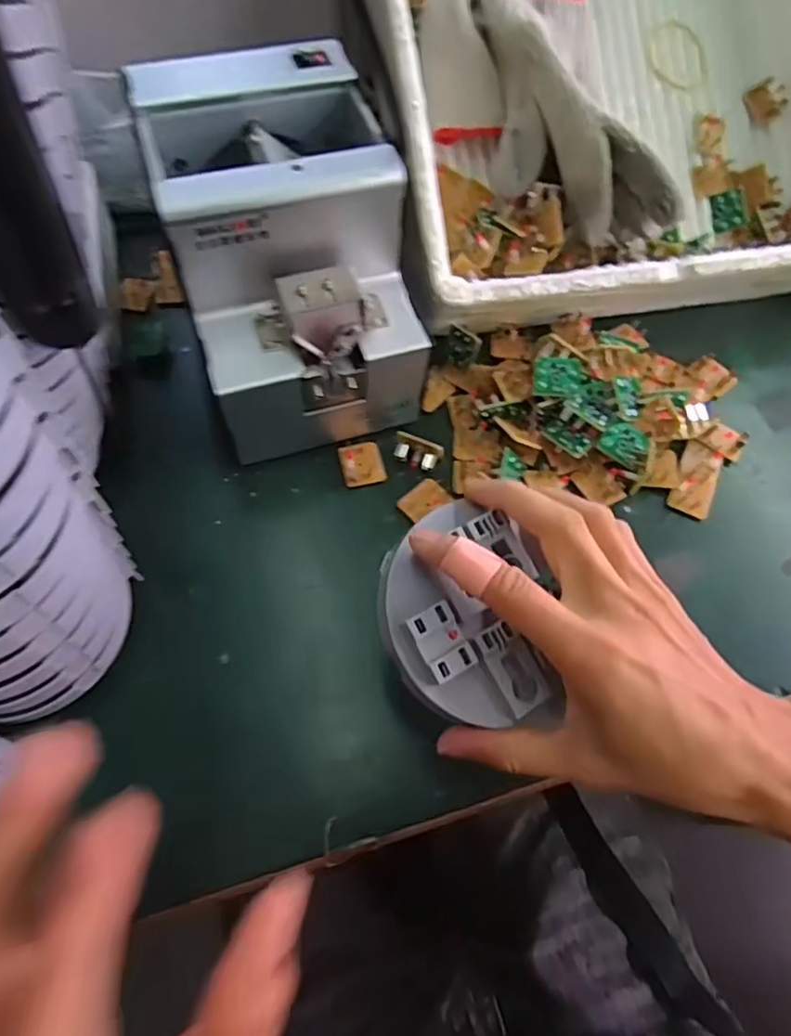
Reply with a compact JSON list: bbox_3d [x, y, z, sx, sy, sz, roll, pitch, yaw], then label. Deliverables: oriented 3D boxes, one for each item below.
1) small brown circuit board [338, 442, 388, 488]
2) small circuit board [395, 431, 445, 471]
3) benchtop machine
[{"bbox_3d":[-0.021,-0.035,0.386,0.027,0.006,0.028,-10,64,-9],"label":"small brown circuit board"},{"bbox_3d":[0.015,-0.043,0.384,0.030,0.021,0.013,17,63,5],"label":"small circuit board"},{"bbox_3d":[-0.061,-0.145,0.353,0.123,0.139,0.180,-18,66,-13],"label":"benchtop machine"}]

